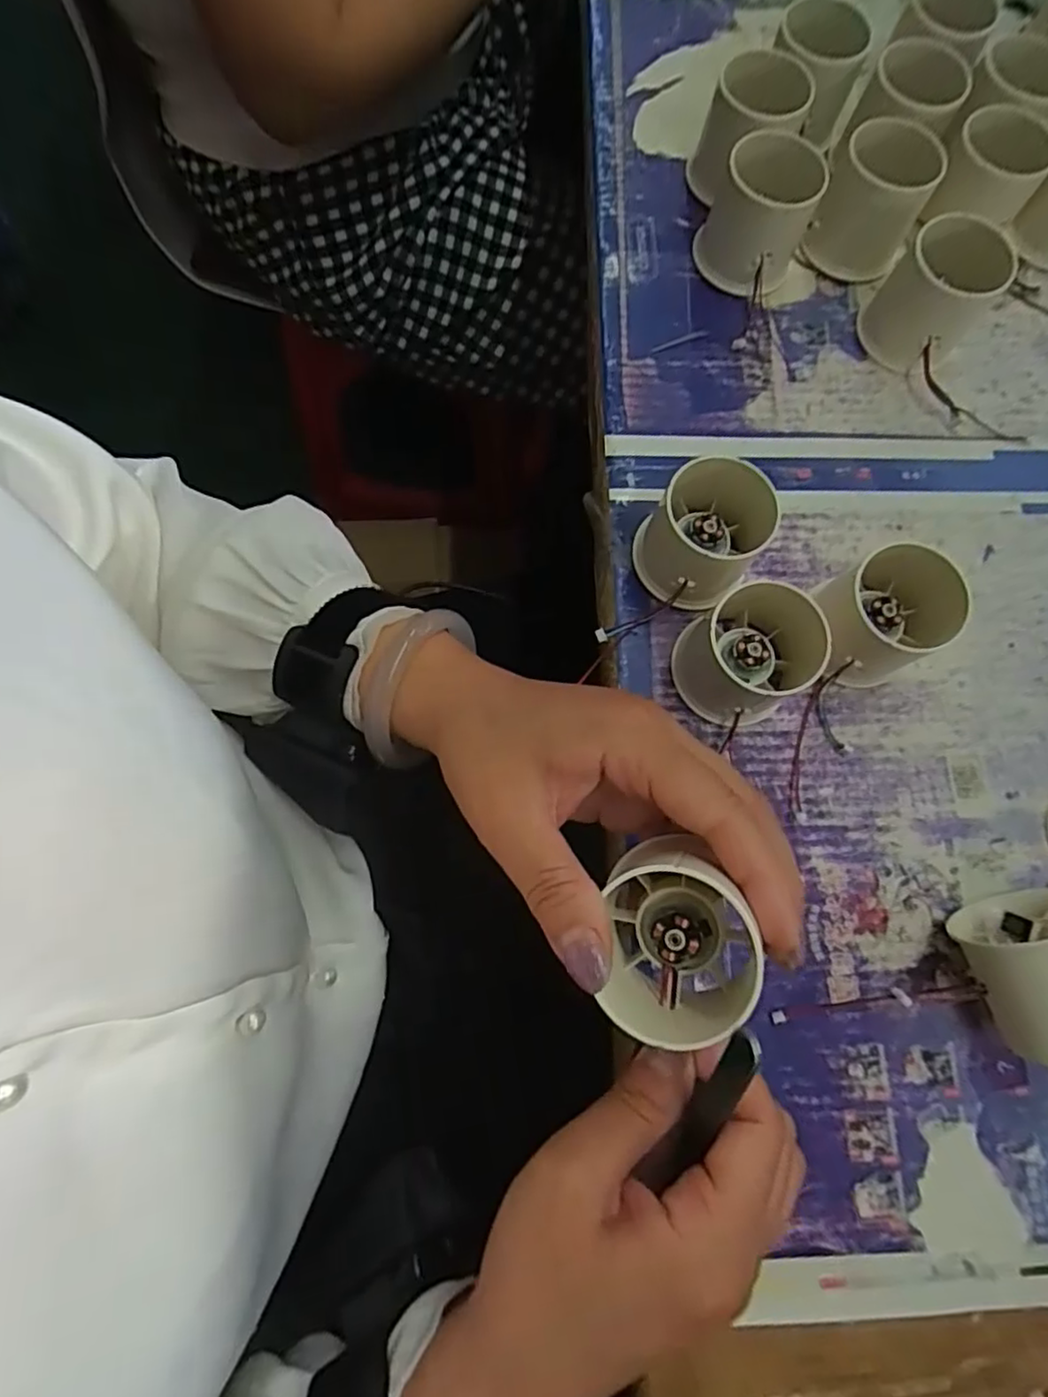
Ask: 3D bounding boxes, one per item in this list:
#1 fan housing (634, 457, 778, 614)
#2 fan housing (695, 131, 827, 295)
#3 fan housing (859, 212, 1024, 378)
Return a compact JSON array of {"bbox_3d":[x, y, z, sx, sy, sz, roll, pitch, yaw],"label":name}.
[{"bbox_3d":[0.083,-0.077,0.309,0.053,0.048,0.055,0,77,-1],"label":"fan housing"},{"bbox_3d":[0.127,-0.261,0.352,0.053,0.048,0.062,24,77,5],"label":"fan housing"},{"bbox_3d":[0.215,-0.212,0.344,0.051,0.049,0.052,0,77,-1],"label":"fan housing"}]

